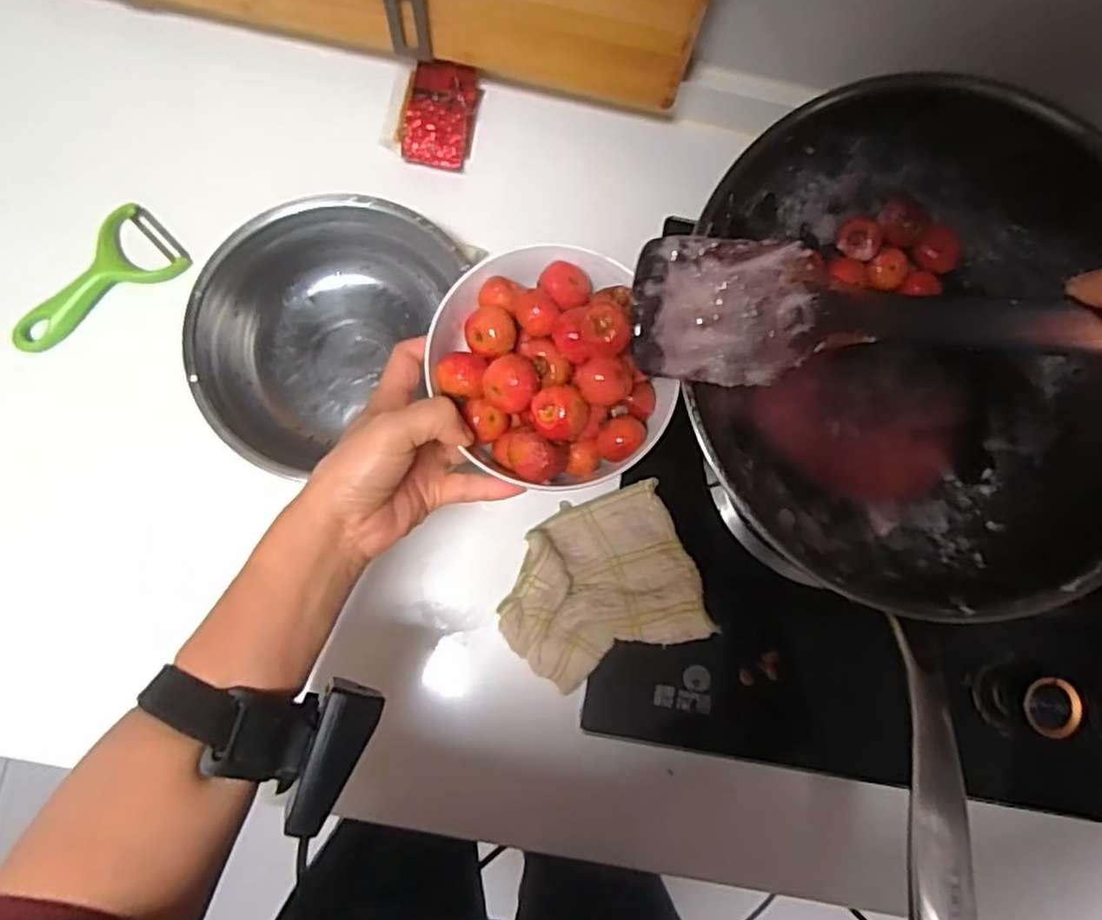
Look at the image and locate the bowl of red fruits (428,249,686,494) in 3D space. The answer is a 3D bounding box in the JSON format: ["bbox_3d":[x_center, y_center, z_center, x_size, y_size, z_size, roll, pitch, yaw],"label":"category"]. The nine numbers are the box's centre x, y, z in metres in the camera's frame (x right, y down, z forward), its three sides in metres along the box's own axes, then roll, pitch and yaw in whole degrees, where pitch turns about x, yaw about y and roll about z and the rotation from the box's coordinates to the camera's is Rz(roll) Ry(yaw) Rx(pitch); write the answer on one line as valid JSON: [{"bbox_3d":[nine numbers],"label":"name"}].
[{"bbox_3d":[0.002,-0.056,0.371,0.120,0.072,0.133,-26,83,-7],"label":"bowl of red fruits"}]

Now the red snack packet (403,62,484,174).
[{"bbox_3d":[-0.087,-0.272,0.548,0.053,0.018,0.083,11,80,-2],"label":"red snack packet"}]

